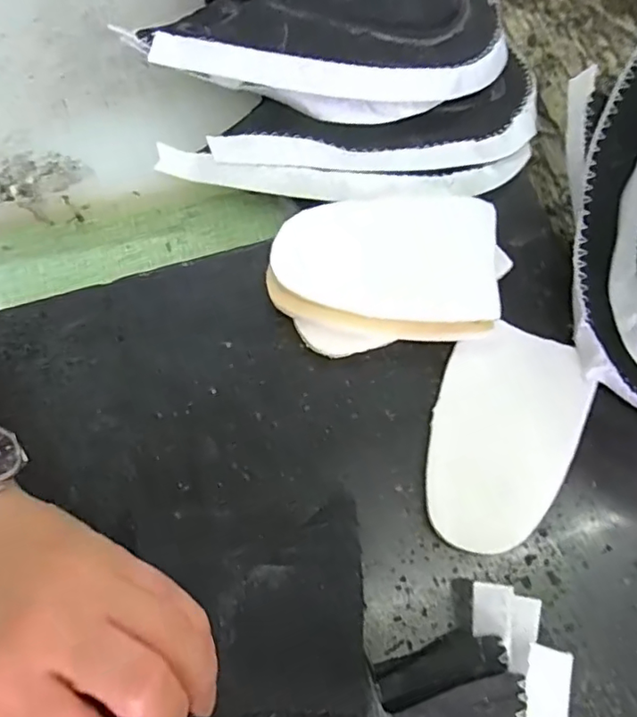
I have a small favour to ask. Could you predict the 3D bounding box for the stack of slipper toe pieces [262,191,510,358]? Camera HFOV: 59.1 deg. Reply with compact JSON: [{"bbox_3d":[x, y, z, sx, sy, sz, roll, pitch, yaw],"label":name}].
[{"bbox_3d":[0.035,-0.045,0.285,0.115,0.018,0.078,-6,72,-1],"label":"stack of slipper toe pieces"}]

